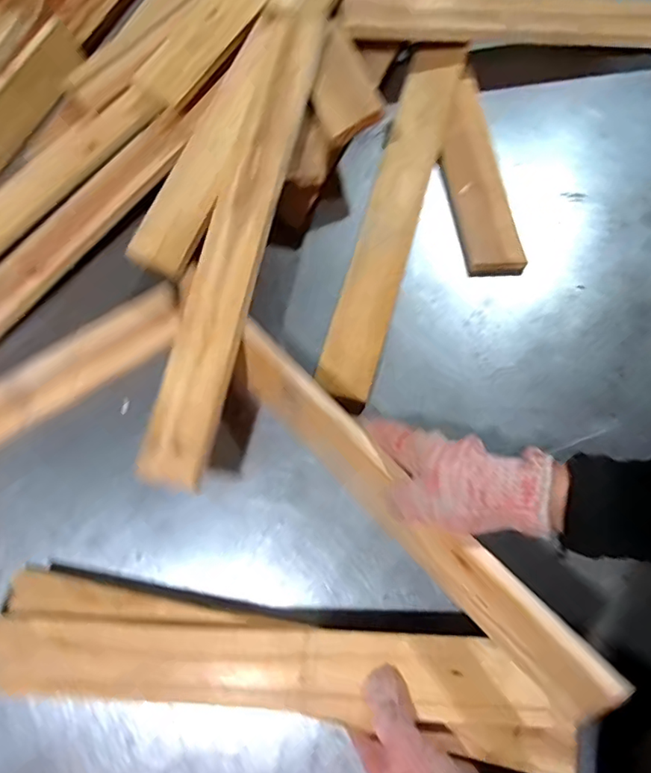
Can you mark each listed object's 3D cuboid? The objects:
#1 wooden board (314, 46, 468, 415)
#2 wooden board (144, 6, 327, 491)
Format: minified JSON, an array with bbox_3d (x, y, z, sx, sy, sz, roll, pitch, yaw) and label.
[{"bbox_3d":[0.079,-0.195,0.599,0.059,0.027,0.448,15,75,6],"label":"wooden board"},{"bbox_3d":[-0.084,-0.157,0.523,0.065,0.020,0.498,12,75,5],"label":"wooden board"}]

